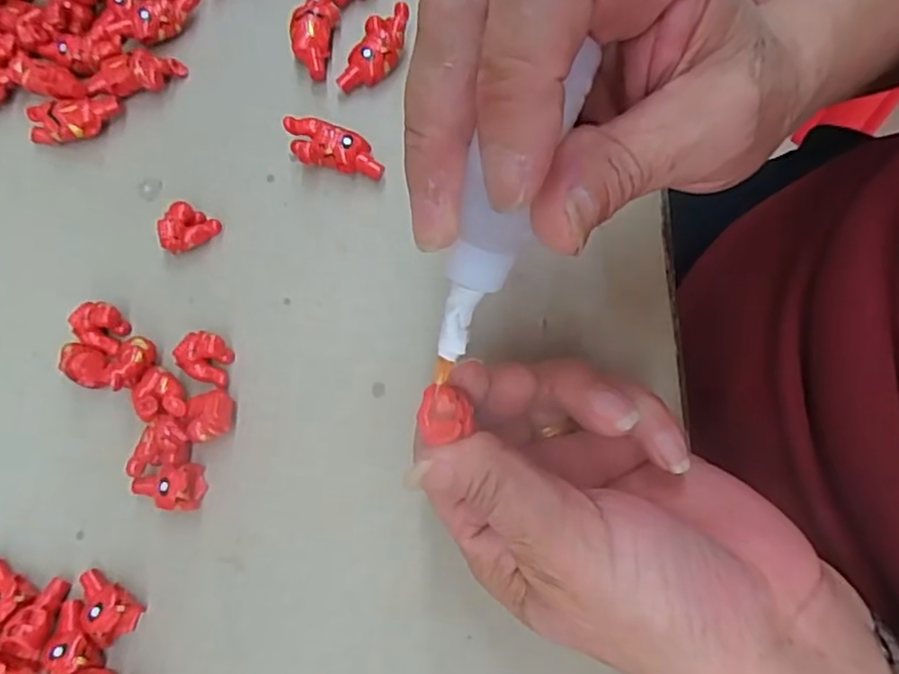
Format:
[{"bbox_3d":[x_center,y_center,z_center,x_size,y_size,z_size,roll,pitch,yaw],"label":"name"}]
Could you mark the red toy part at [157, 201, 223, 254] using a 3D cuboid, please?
[{"bbox_3d":[-0.108,-0.043,0.271,0.019,0.013,0.020,-1,75,2],"label":"red toy part"}]

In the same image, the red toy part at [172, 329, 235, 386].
[{"bbox_3d":[-0.096,0.008,0.257,0.020,0.011,0.018,13,76,6],"label":"red toy part"}]

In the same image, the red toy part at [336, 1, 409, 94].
[{"bbox_3d":[-0.032,-0.123,0.282,0.019,0.011,0.042,37,95,11],"label":"red toy part"}]

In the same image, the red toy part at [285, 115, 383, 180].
[{"bbox_3d":[-0.047,-0.077,0.273,0.041,0.015,0.017,14,76,6],"label":"red toy part"}]

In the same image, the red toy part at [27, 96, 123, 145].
[{"bbox_3d":[-0.163,-0.093,0.285,0.042,0.014,0.018,-8,75,0],"label":"red toy part"}]

